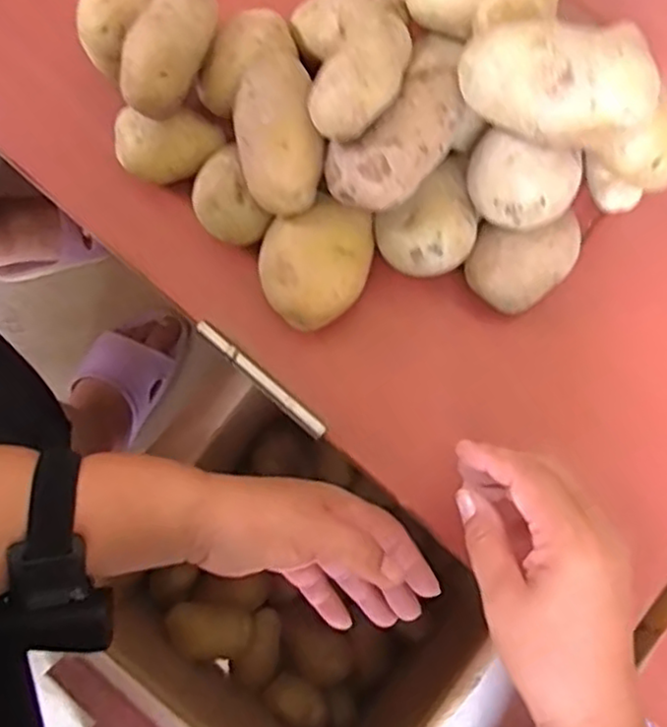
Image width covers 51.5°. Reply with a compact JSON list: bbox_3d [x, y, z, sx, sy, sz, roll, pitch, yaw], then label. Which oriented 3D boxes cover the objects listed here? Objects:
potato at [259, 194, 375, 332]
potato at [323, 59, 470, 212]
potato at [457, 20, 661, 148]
[{"bbox_3d":[-0.012,-0.059,0.424,0.063,0.047,0.072,25,80,5],"label":"potato"},{"bbox_3d":[0.039,-0.123,0.387,0.095,0.035,0.045,-43,82,-8],"label":"potato"},{"bbox_3d":[0.112,-0.141,0.347,0.092,0.054,0.037,7,45,21],"label":"potato"}]

